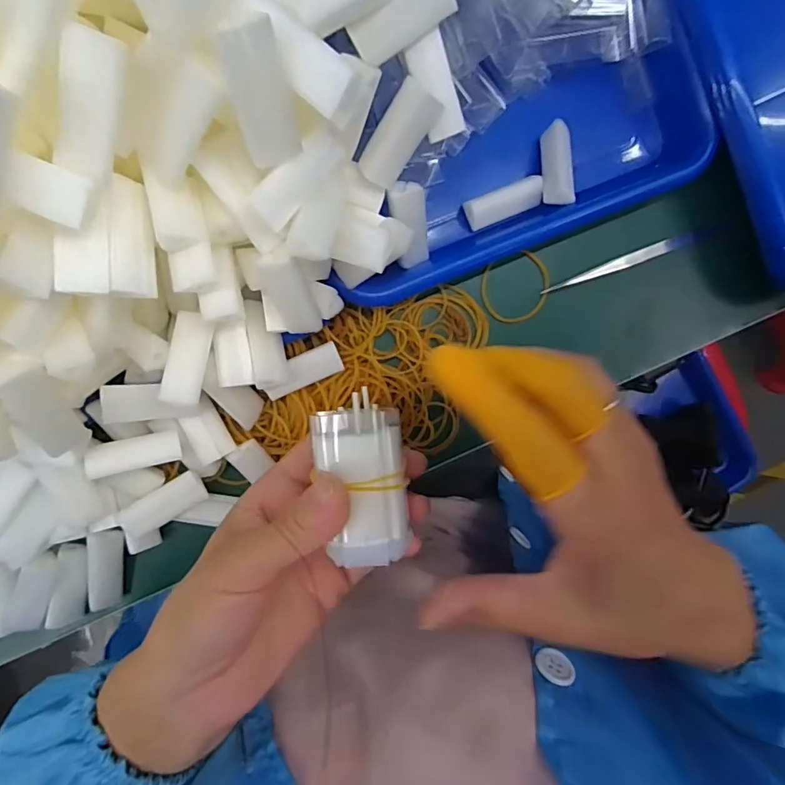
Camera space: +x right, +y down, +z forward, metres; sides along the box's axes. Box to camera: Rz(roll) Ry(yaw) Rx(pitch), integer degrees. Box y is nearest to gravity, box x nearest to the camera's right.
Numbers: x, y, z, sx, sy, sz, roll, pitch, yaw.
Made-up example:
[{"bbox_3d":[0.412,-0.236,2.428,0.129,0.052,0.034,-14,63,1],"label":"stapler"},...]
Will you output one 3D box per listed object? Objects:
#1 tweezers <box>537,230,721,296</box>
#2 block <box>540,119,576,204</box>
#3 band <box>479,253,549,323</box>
[{"bbox_3d":[0.154,-0.086,0.318,0.121,0.012,0.008,-20,95,-3],"label":"tweezers"},{"bbox_3d":[0.098,-0.133,0.293,0.018,0.013,0.048,1,81,-5],"label":"block"},{"bbox_3d":[0.078,-0.065,0.316,0.045,0.004,0.040,-20,95,-3],"label":"band"}]

